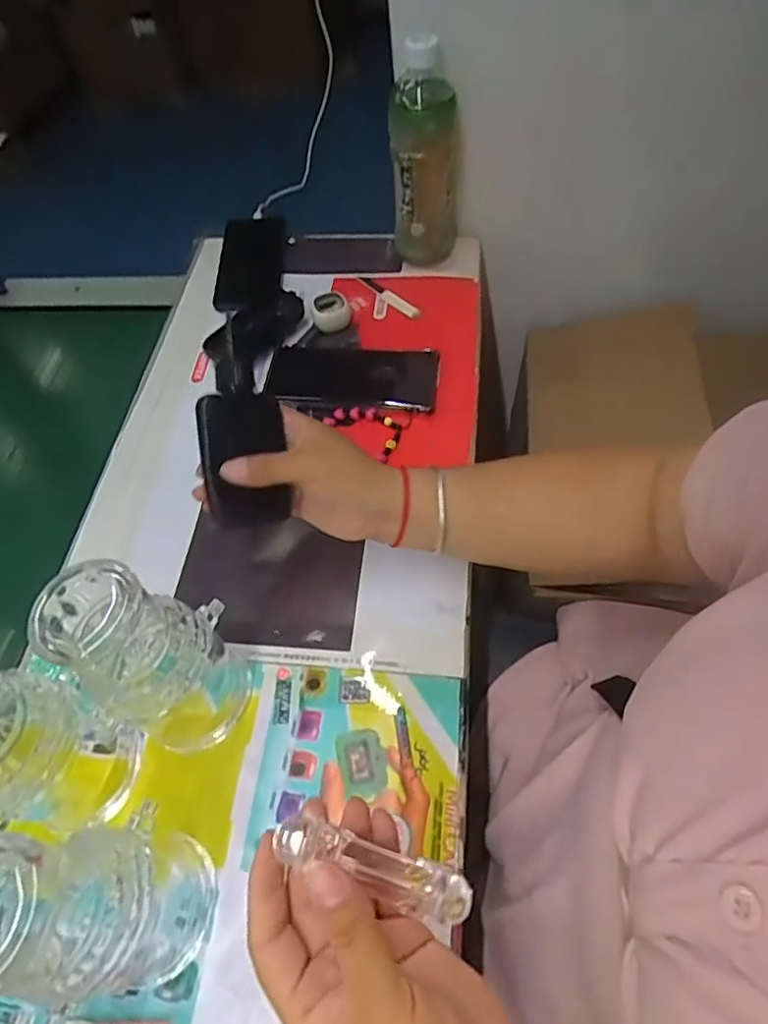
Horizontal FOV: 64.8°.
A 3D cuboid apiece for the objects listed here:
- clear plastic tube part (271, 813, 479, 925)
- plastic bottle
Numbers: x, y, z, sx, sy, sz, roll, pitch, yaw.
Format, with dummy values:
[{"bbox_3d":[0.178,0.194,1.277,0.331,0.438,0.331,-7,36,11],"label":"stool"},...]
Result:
[{"bbox_3d":[-0.002,0.154,0.262,0.091,0.018,0.021,30,59,-15],"label":"clear plastic tube part"},{"bbox_3d":[0.039,-0.337,0.589,0.063,0.200,0.058,-2,57,4],"label":"plastic bottle"}]

